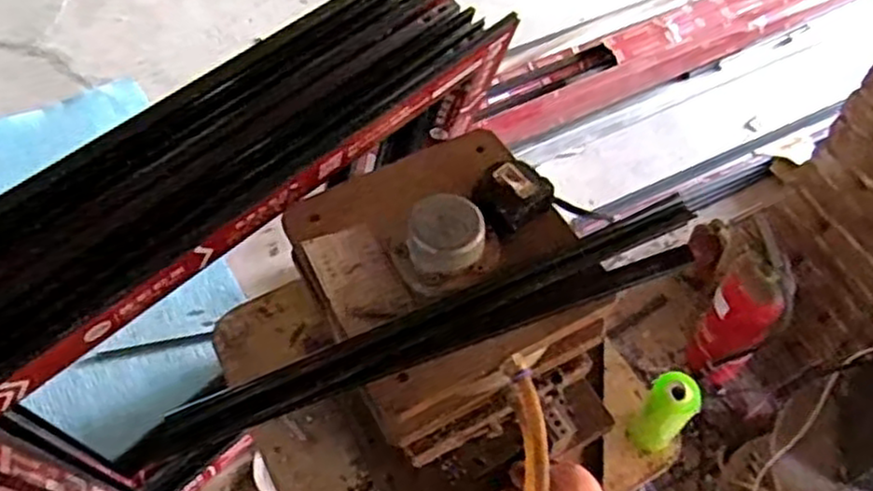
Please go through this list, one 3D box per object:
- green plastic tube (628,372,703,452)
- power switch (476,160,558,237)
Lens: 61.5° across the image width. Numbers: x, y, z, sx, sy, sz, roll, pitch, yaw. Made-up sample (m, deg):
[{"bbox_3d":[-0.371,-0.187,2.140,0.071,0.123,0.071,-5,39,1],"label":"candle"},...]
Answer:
[{"bbox_3d":[0.240,0.181,0.783,0.044,0.116,0.053,-35,64,-23],"label":"green plastic tube"},{"bbox_3d":[0.065,-0.048,0.631,0.064,0.024,0.067,-27,61,-19],"label":"power switch"}]

